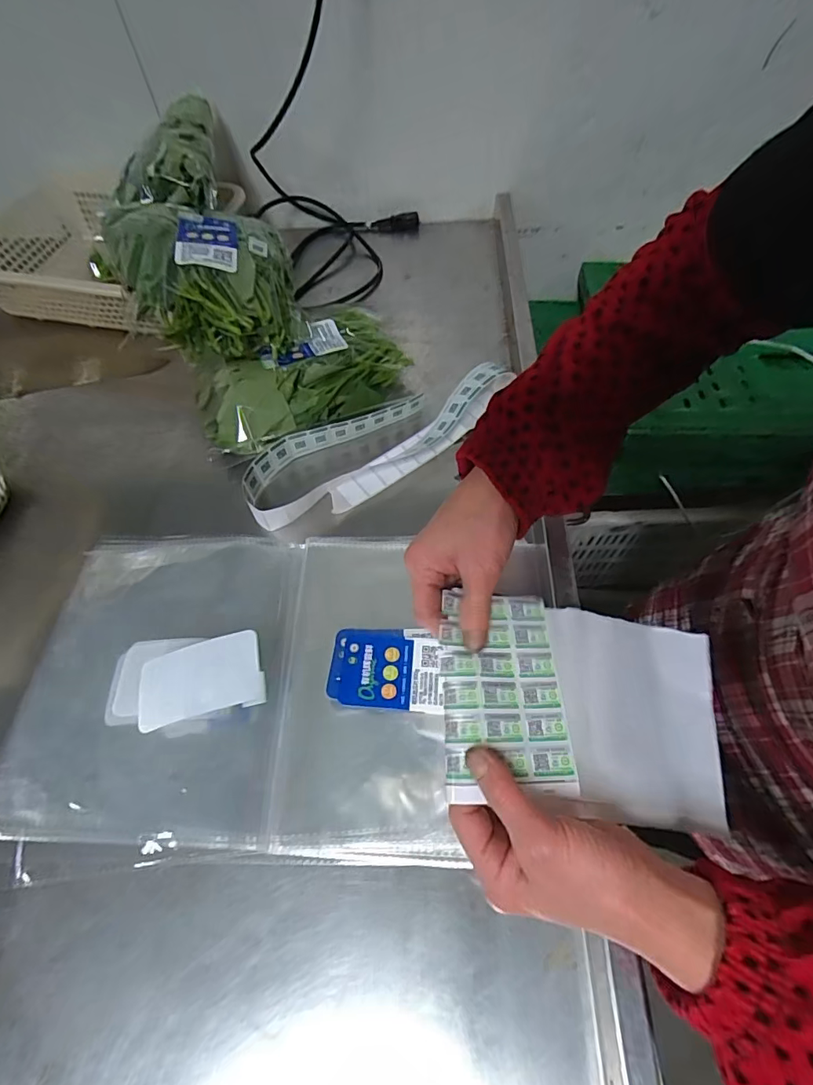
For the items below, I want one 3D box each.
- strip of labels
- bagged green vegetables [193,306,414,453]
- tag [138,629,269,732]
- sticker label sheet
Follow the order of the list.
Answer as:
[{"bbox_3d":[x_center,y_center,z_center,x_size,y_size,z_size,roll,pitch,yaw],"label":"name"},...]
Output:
[{"bbox_3d":[-0.021,-0.113,0.521,0.320,0.042,0.089,-25,62,-11],"label":"strip of labels"},{"bbox_3d":[-0.120,-0.194,0.562,0.247,0.067,0.164,-27,62,-13],"label":"bagged green vegetables"},{"bbox_3d":[-0.163,0.107,0.383,0.099,0.007,0.063,-12,55,-2],"label":"tag"},{"bbox_3d":[0.118,0.110,0.326,0.195,0.020,0.134,11,66,-10],"label":"sticker label sheet"}]

